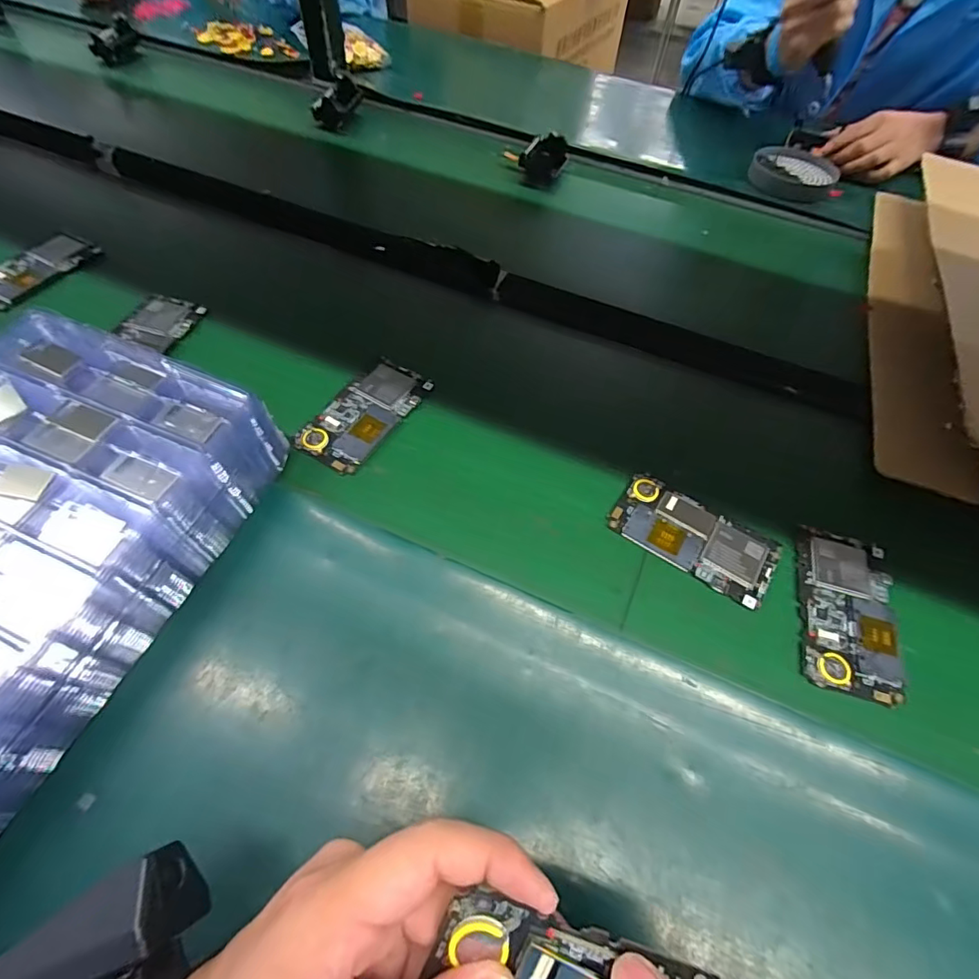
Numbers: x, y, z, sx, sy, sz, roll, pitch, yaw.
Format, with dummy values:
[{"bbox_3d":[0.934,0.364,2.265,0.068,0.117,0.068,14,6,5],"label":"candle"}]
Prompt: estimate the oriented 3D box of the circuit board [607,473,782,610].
[{"bbox_3d":[0.161,0.036,0.397,0.124,0.006,0.064,29,57,19],"label":"circuit board"}]

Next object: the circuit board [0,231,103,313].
[{"bbox_3d":[-0.478,-0.232,0.530,0.055,0.017,0.121,27,62,15],"label":"circuit board"}]

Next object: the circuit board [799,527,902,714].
[{"bbox_3d":[0.263,0.087,0.371,0.065,0.009,0.123,14,53,9],"label":"circuit board"}]

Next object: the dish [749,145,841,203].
[{"bbox_3d":[0.430,-0.450,0.711,0.113,0.026,0.115,22,55,15],"label":"dish"}]

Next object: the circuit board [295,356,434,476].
[{"bbox_3d":[-0.110,-0.069,0.447,0.063,0.009,0.121,27,56,18],"label":"circuit board"}]

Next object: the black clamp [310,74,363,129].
[{"bbox_3d":[-0.227,-0.569,0.739,0.052,0.036,0.080,26,80,15],"label":"black clamp"}]

